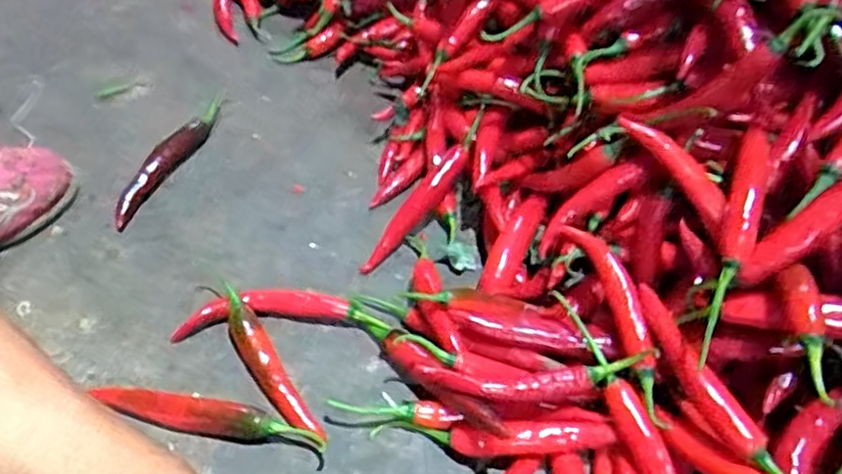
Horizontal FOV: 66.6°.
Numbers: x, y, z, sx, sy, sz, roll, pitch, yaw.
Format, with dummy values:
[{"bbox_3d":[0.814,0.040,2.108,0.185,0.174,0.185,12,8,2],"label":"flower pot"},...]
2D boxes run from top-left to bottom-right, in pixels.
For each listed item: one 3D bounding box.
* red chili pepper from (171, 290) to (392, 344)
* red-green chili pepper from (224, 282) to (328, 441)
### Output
[{"bbox_3d":[-0.097,0.056,0.452,0.144,0.017,0.034,1,52,-2],"label":"red chili pepper"},{"bbox_3d":[-0.102,0.085,0.426,0.019,0.019,0.124,-27,58,-22],"label":"red-green chili pepper"}]

